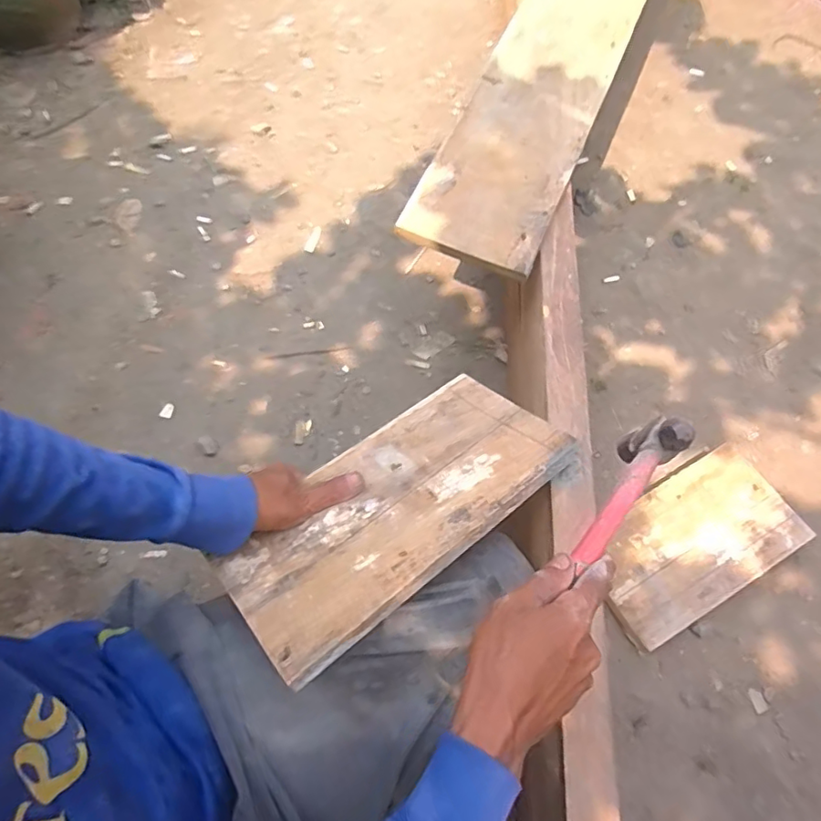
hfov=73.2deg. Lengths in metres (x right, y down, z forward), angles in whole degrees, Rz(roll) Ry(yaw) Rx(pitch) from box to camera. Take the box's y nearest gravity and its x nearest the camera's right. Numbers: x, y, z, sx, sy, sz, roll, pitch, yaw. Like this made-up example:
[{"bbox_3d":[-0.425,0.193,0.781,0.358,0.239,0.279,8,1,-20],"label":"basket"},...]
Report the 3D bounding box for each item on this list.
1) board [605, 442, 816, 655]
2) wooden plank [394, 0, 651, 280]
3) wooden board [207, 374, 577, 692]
[{"bbox_3d":[0.404,0.188,0.791,0.294,0.018,0.167,-31,74,-8],"label":"board"},{"bbox_3d":[0.339,-0.772,0.864,0.174,0.044,1.351,23,70,10],"label":"wooden plank"},{"bbox_3d":[-0.012,0.088,0.543,0.341,0.016,0.171,-33,46,-24],"label":"wooden board"}]

